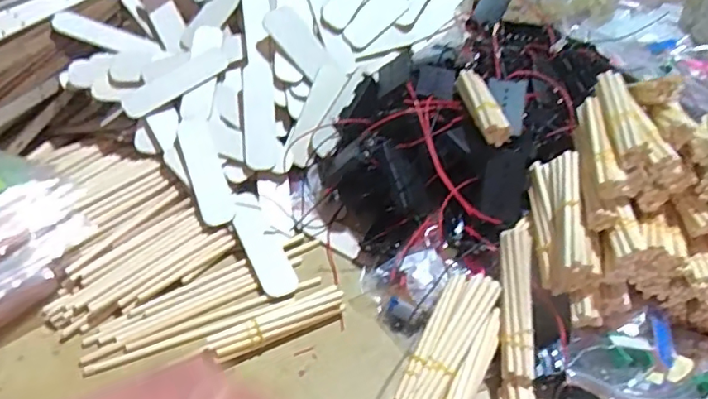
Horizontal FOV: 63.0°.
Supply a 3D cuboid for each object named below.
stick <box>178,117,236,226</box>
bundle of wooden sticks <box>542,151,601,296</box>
[{"bbox_3d":[-0.130,-0.024,0.507,0.028,0.010,0.106,-17,67,-14],"label":"stick"},{"bbox_3d":[0.152,0.013,0.412,0.032,0.036,0.101,6,59,2],"label":"bundle of wooden sticks"}]

